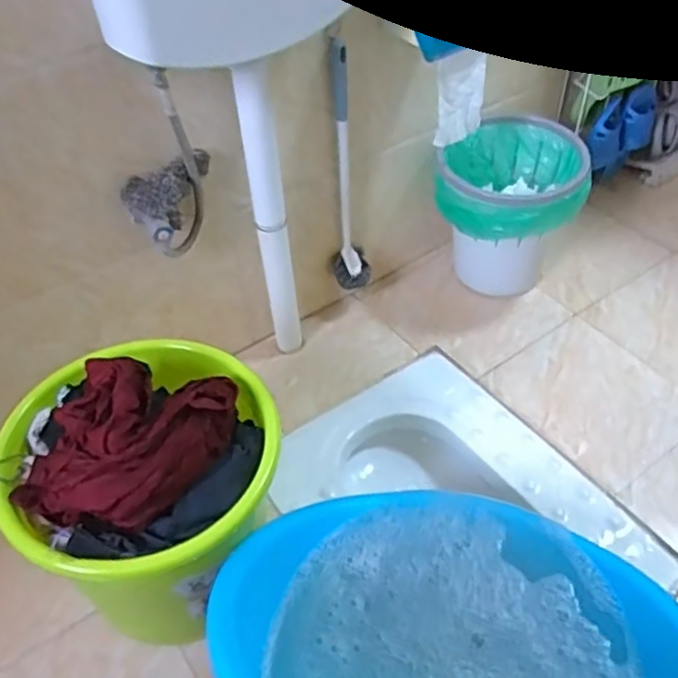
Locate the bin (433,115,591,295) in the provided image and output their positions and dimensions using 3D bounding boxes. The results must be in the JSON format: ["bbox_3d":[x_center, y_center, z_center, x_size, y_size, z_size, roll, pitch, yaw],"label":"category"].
[{"bbox_3d":[0.319,-0.234,1.300,0.249,0.278,0.269,2,45,8],"label":"bin"}]

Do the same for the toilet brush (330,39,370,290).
[{"bbox_3d":[0.008,-0.276,1.162,0.064,0.455,0.062,-4,45,2],"label":"toilet brush"}]

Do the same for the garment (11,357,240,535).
[{"bbox_3d":[-0.228,0.097,0.745,0.179,0.083,0.225,14,48,19],"label":"garment"}]

